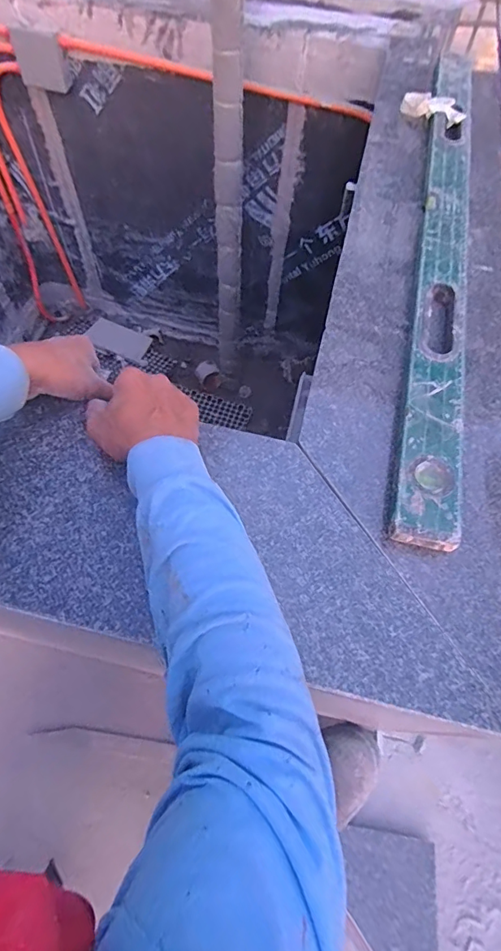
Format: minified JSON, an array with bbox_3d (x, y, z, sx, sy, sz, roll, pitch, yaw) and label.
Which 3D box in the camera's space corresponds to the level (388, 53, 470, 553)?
[{"bbox_3d":[0.262,-0.341,0.612,0.062,0.020,0.918,14,62,4],"label":"level"}]

